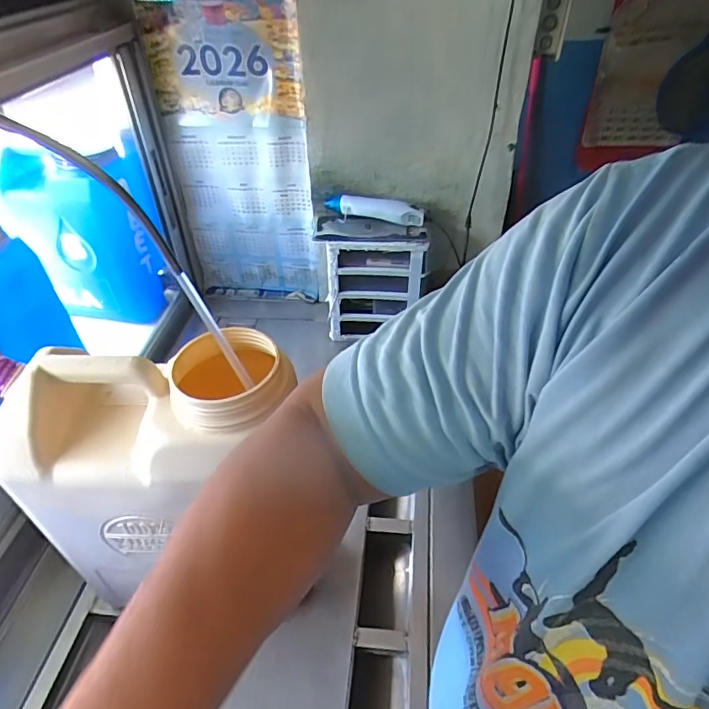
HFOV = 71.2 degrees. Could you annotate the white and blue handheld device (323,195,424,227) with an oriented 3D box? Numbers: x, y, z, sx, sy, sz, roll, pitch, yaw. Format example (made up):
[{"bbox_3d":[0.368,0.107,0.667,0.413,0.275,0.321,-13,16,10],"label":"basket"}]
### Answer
[{"bbox_3d":[0.043,-0.325,1.094,0.222,0.041,0.032,17,46,21],"label":"white and blue handheld device"}]

